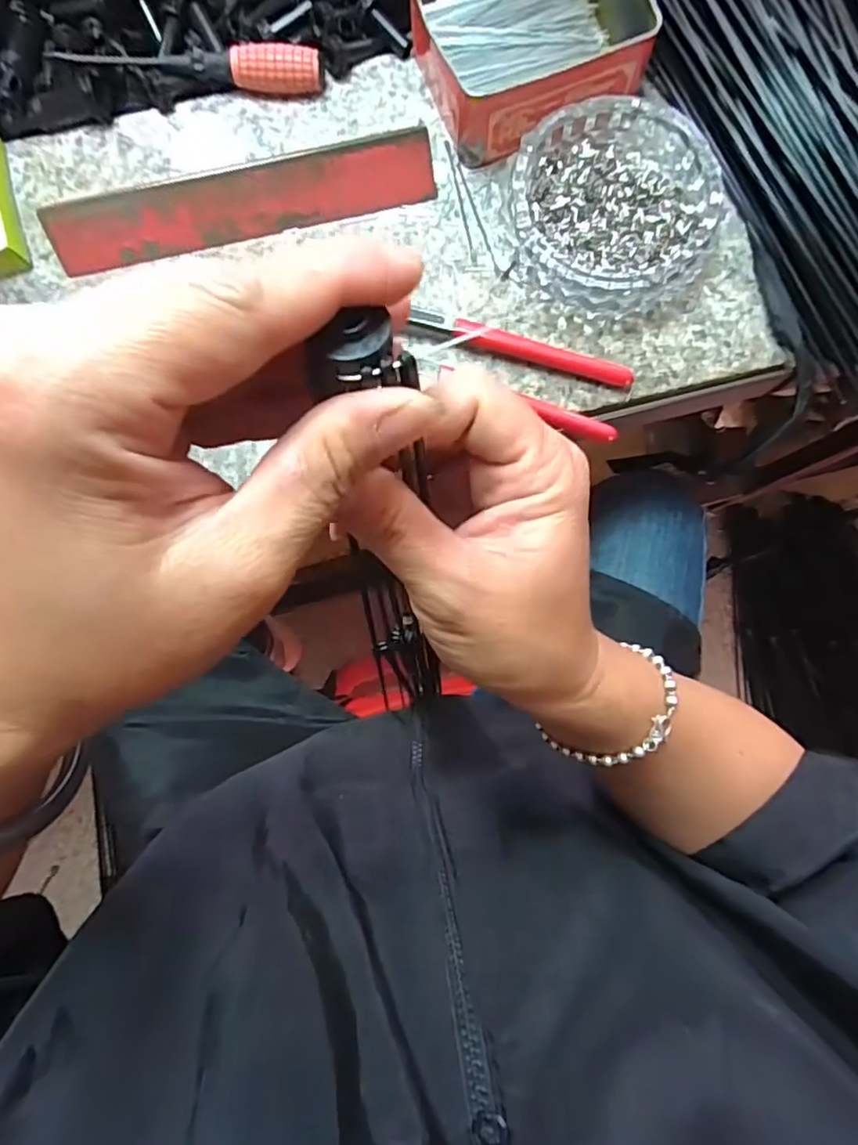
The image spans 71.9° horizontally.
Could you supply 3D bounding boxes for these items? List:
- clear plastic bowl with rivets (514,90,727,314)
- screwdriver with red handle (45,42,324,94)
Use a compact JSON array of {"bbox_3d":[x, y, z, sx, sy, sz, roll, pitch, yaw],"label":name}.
[{"bbox_3d":[0.112,-0.215,0.344,0.121,0.028,0.114,0,84,0],"label":"clear plastic bowl with rivets"},{"bbox_3d":[-0.147,-0.315,0.364,0.161,0.024,0.021,7,84,1],"label":"screwdriver with red handle"}]

